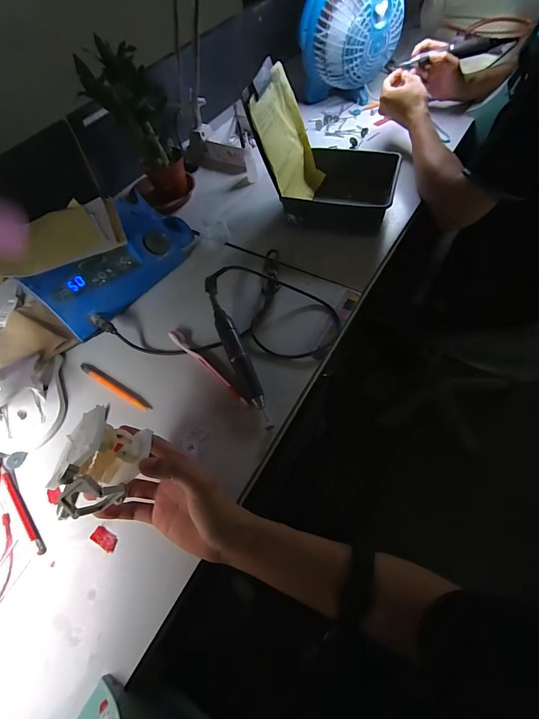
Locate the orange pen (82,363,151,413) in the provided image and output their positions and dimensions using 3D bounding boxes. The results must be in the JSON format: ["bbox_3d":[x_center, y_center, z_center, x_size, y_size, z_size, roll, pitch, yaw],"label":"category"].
[{"bbox_3d":[-0.211,0.038,0.462,0.127,0.013,0.016,27,65,16],"label":"orange pen"}]

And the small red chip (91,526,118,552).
[{"bbox_3d":[-0.177,0.193,0.366,0.028,0.004,0.016,25,64,15],"label":"small red chip"}]

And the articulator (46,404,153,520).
[{"bbox_3d":[-0.149,0.091,0.308,0.066,0.061,0.088,-6,60,-1],"label":"articulator"}]

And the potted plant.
[{"bbox_3d":[-0.220,-0.388,0.606,0.118,0.233,0.117,-13,60,-4],"label":"potted plant"}]

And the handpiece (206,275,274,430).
[{"bbox_3d":[-0.047,-0.014,0.465,0.024,0.035,0.241,-20,61,-9],"label":"handpiece"}]

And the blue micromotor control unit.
[{"bbox_3d":[-0.252,-0.164,0.544,0.134,0.072,0.265,29,66,18],"label":"blue micromotor control unit"}]

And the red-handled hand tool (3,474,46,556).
[{"bbox_3d":[-0.279,0.171,0.386,0.009,0.004,0.110,-38,66,-18],"label":"red-handled hand tool"}]

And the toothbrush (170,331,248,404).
[{"bbox_3d":[-0.086,0.009,0.462,0.015,0.015,0.162,-40,66,-19],"label":"toothbrush"}]

